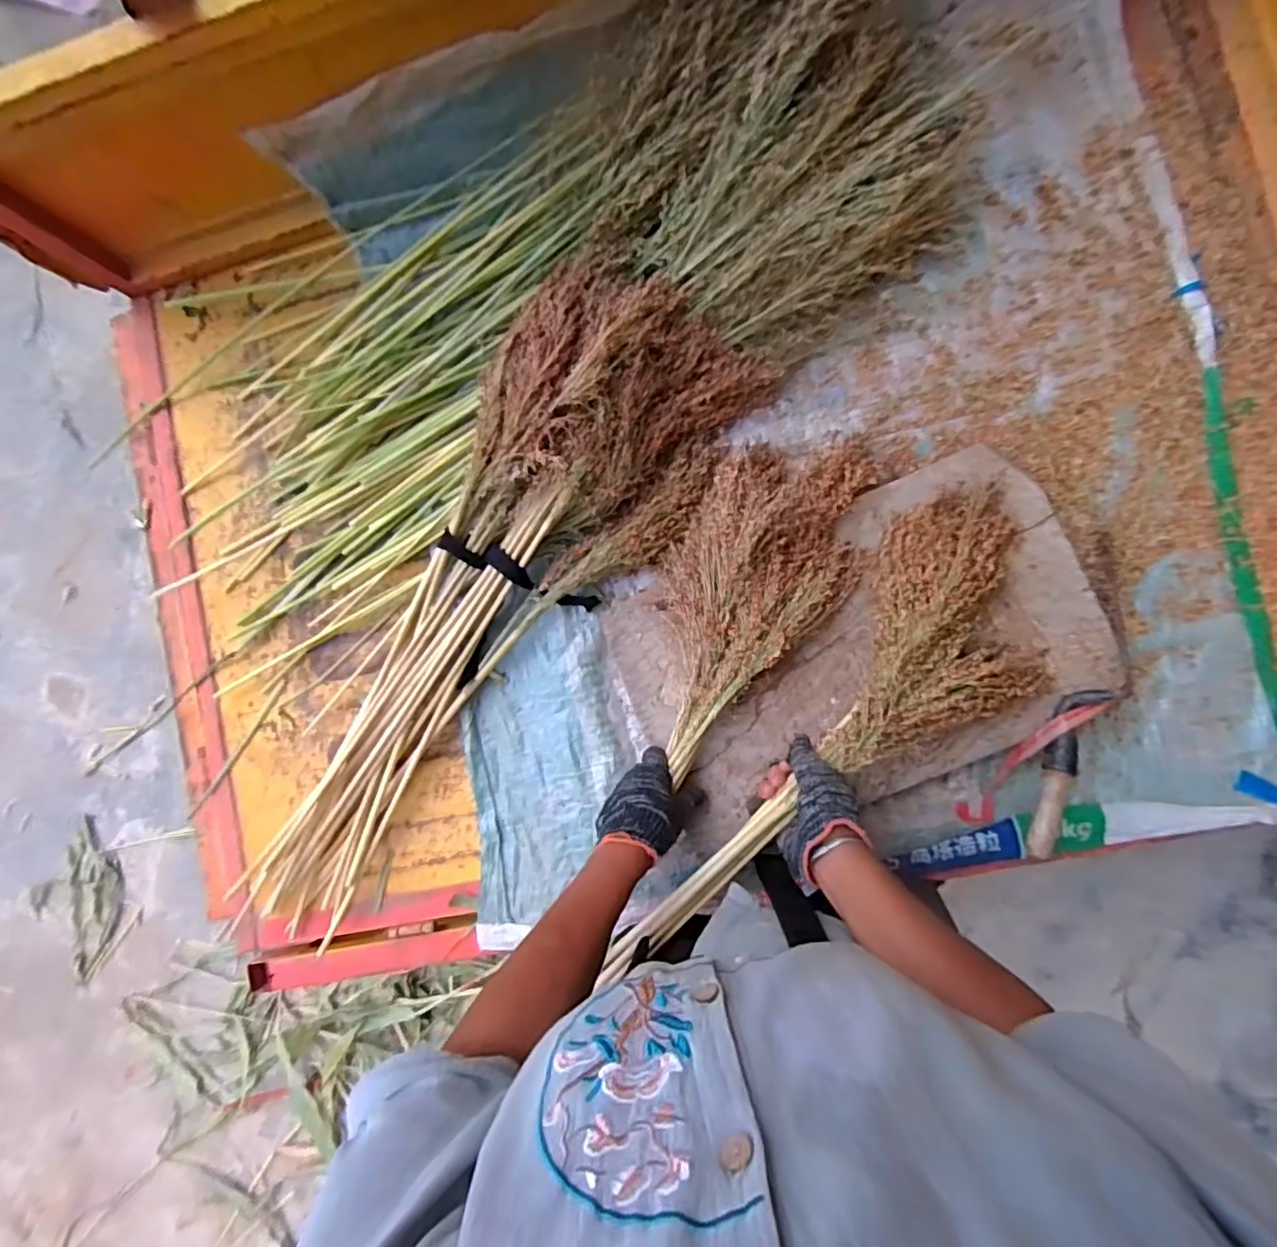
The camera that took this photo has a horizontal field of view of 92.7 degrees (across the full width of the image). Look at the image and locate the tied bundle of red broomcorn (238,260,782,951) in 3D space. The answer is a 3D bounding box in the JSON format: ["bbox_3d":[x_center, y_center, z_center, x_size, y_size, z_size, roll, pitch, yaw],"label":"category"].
[{"bbox_3d":[-0.193,0.009,0.698,0.254,0.111,0.889,34,93,9],"label":"tied bundle of red broomcorn"}]

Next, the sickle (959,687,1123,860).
[{"bbox_3d":[0.414,0.146,0.625,0.060,0.086,0.190,31,96,9],"label":"sickle"}]

